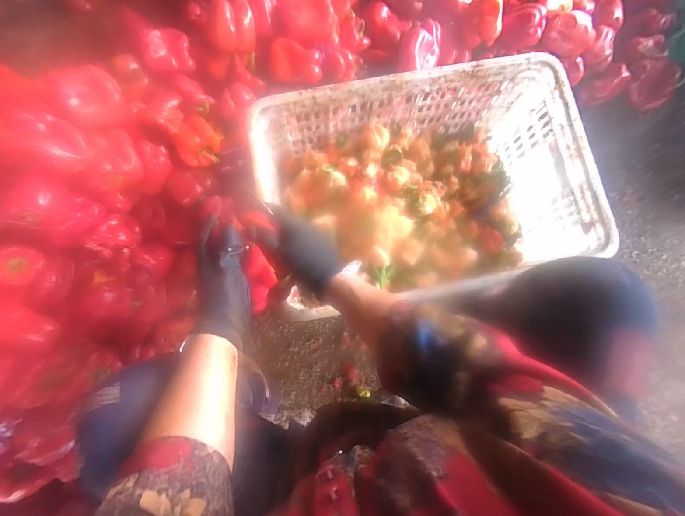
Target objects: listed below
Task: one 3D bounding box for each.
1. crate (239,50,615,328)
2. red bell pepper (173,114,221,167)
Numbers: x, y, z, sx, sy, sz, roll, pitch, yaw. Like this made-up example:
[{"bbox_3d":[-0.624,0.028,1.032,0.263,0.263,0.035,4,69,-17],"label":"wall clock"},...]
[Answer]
[{"bbox_3d":[0.135,-0.115,0.592,0.498,0.221,0.333,-10,81,-1],"label":"crate"},{"bbox_3d":[-0.283,-0.224,0.615,0.070,0.063,0.088,23,82,4],"label":"red bell pepper"}]

